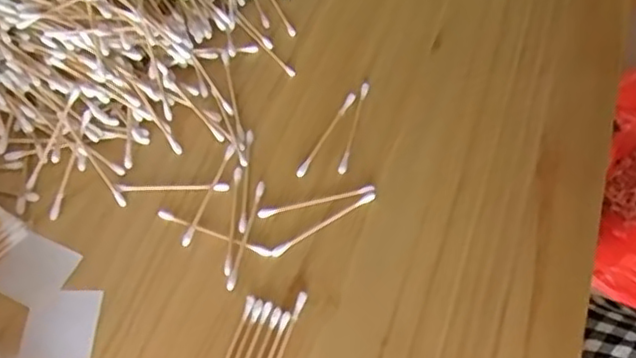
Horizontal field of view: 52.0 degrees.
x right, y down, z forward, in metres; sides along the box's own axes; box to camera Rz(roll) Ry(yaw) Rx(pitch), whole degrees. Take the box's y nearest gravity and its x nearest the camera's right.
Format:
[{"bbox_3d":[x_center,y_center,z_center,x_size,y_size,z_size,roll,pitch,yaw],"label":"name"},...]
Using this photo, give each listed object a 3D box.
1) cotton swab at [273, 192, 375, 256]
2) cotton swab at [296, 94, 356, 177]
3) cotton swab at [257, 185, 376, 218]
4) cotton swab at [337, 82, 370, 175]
[{"bbox_3d":[0.004,0.026,0.386,0.072,0.004,0.006,-29,63,-17],"label":"cotton swab"},{"bbox_3d":[0.006,-0.030,0.418,0.005,0.004,0.072,26,62,14],"label":"cotton swab"},{"bbox_3d":[0.000,0.013,0.393,0.072,0.004,0.006,-12,60,-8],"label":"cotton swab"},{"bbox_3d":[0.024,-0.035,0.421,0.006,0.004,0.073,13,59,7],"label":"cotton swab"}]

